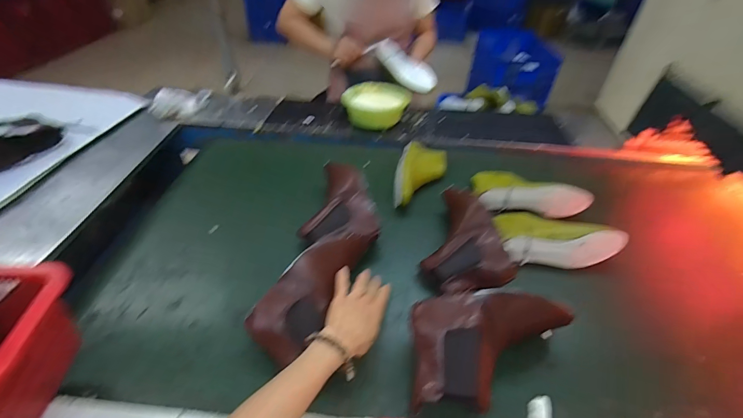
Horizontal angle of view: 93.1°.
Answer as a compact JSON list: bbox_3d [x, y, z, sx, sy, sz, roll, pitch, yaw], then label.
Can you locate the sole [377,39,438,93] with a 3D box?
[{"bbox_3d":[0.107,-0.444,1.103,0.228,0.025,0.085,45,95,14],"label":"sole"}]

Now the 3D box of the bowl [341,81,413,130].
[{"bbox_3d":[0.011,-0.319,1.084,0.172,0.074,0.182,2,42,-1],"label":"bowl"}]

